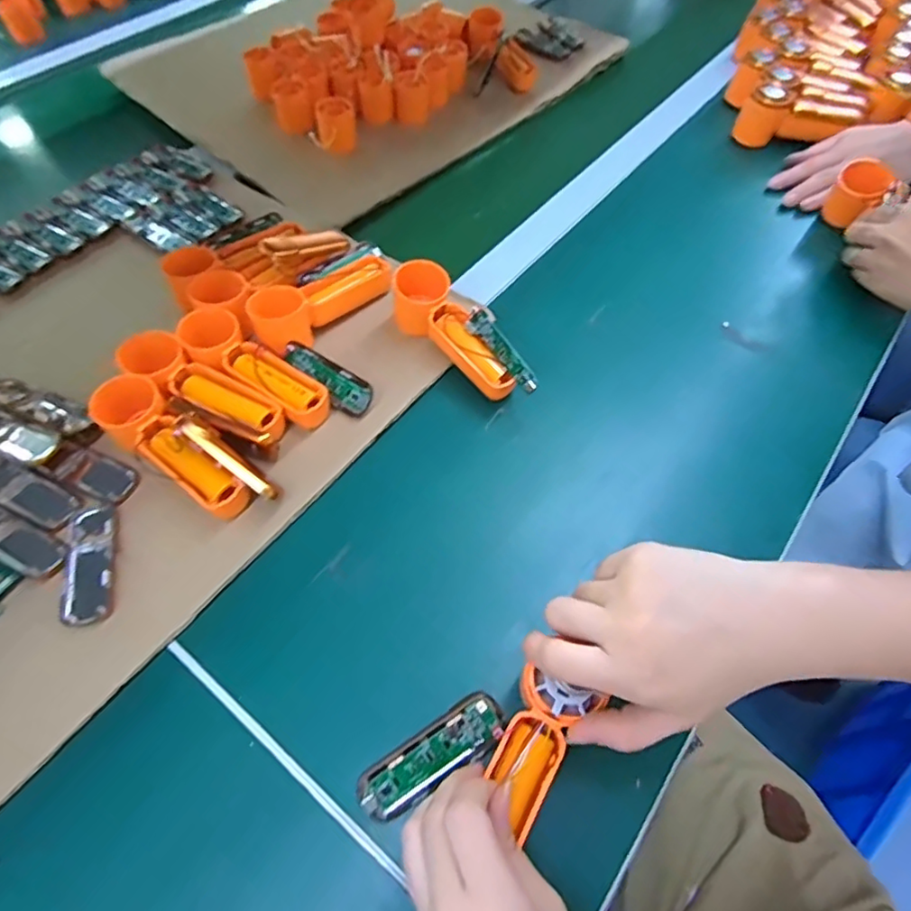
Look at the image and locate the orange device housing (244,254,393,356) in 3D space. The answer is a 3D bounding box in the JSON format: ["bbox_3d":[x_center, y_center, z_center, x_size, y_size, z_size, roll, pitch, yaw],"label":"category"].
[{"bbox_3d":[-0.110,-0.131,0.475,0.040,0.041,0.131,36,64,21],"label":"orange device housing"}]

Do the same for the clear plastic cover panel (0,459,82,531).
[{"bbox_3d":[-0.298,0.025,0.400,0.086,0.005,0.028,23,60,15],"label":"clear plastic cover panel"}]

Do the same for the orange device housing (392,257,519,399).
[{"bbox_3d":[-0.003,-0.095,0.460,0.048,0.044,0.133,-34,77,-19],"label":"orange device housing"}]

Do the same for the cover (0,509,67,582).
[{"bbox_3d":[-0.291,0.054,0.376,0.085,0.006,0.026,22,60,15],"label":"cover"}]

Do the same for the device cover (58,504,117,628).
[{"bbox_3d":[-0.235,0.067,0.368,0.029,0.005,0.083,-13,58,-7],"label":"device cover"}]

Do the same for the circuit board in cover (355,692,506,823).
[{"bbox_3d":[-0.012,0.159,0.305,0.083,0.006,0.031,-34,95,-10],"label":"circuit board in cover"}]

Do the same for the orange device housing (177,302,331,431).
[{"bbox_3d":[-0.150,-0.063,0.430,0.127,0.038,0.045,32,63,20],"label":"orange device housing"}]

